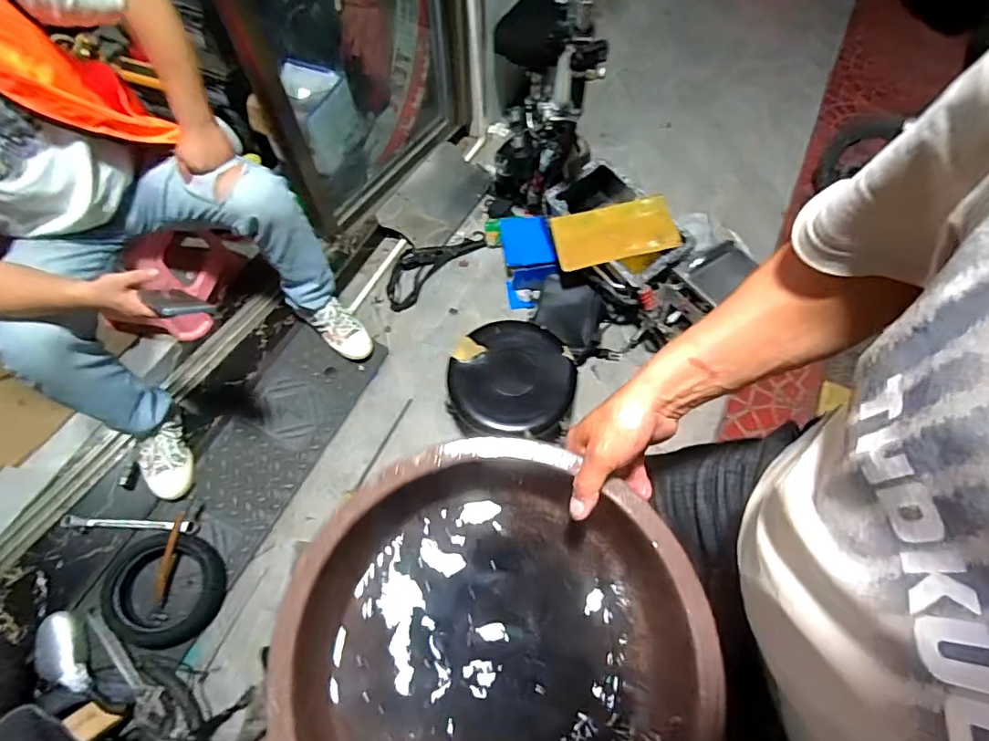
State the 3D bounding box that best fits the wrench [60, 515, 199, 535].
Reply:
[{"bbox_3d":[-0.862,0.365,1.213,0.306,0.022,0.034,1,62,2],"label":"wrench"}]

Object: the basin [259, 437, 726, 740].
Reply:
[{"bbox_3d":[-0.001,0.260,0.476,0.357,0.110,0.355,-1,62,1],"label":"basin"}]

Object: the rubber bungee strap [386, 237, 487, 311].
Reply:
[{"bbox_3d":[-0.205,-0.345,1.633,0.155,0.038,0.374,39,70,19],"label":"rubber bungee strap"}]

